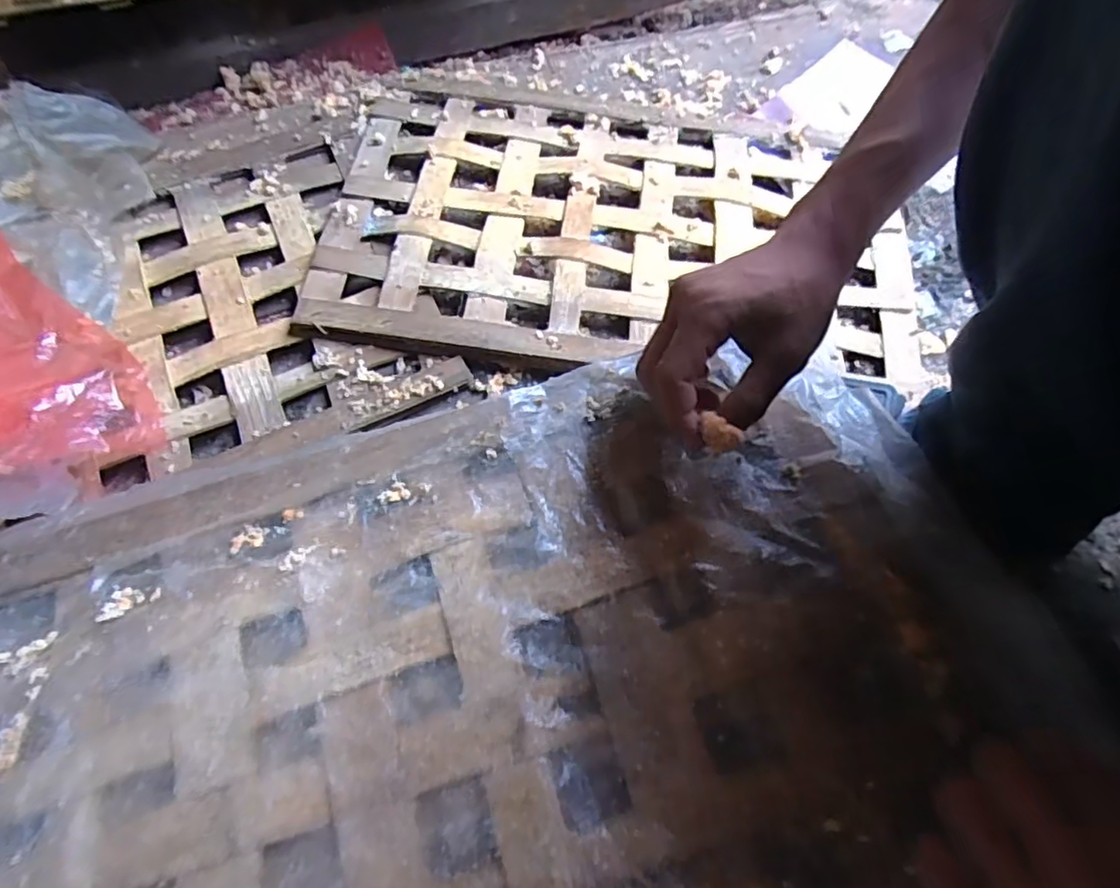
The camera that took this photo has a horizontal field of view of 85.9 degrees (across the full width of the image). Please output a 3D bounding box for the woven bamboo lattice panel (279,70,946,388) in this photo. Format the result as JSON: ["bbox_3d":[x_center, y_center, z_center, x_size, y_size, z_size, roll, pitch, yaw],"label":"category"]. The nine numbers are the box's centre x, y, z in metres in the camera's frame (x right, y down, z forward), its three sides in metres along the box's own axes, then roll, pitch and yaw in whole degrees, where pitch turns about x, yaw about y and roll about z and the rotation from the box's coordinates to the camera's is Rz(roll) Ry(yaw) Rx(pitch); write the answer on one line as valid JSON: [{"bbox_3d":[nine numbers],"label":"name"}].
[{"bbox_3d":[0.058,-0.213,0.565,0.538,0.015,0.329,7,61,2],"label":"woven bamboo lattice panel"}]

